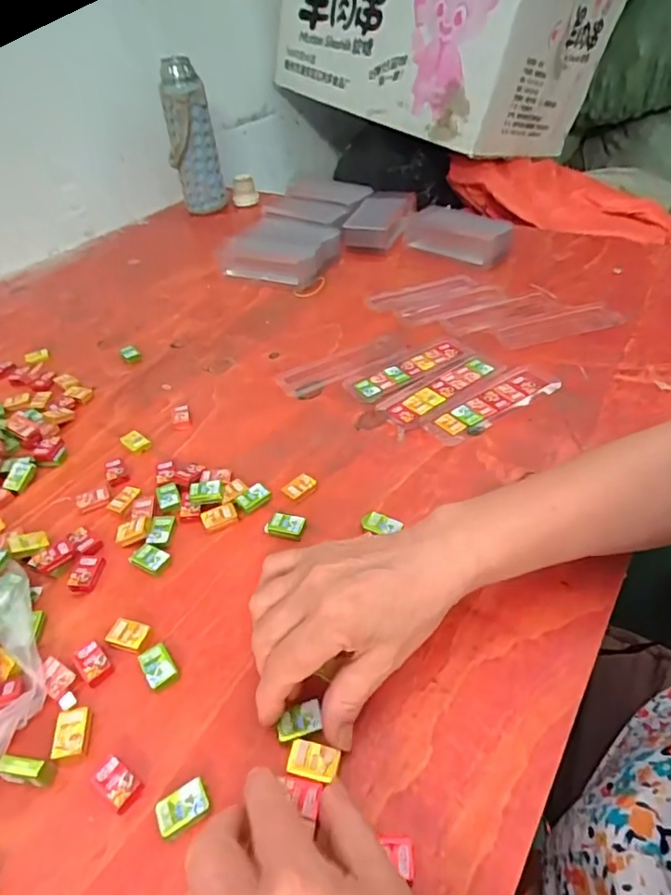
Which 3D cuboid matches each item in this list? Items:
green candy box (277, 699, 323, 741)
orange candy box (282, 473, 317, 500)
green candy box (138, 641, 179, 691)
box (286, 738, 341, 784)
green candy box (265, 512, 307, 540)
[{"bbox_3d":[-0.020,0.150,0.291,0.024,0.004,0.017,-10,43,-5],"label":"green candy box"},{"bbox_3d":[-0.029,0.032,0.425,0.025,0.006,0.018,-36,50,-28],"label":"orange candy box"},{"bbox_3d":[-0.108,0.133,0.321,0.017,0.006,0.026,-28,47,-22],"label":"green candy box"},{"bbox_3d":[-0.012,0.162,0.274,0.026,0.004,0.016,8,44,15],"label":"box"},{"bbox_3d":[-0.038,0.057,0.393,0.028,0.007,0.016,9,45,16],"label":"green candy box"}]

